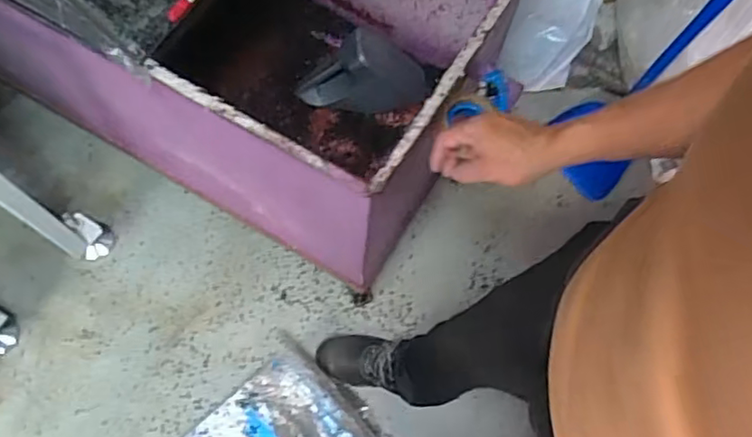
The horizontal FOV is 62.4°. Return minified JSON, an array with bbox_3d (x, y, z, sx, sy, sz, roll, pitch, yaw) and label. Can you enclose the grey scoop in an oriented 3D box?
[{"bbox_3d":[-0.030,-0.350,1.505,0.303,0.186,0.120,-14,70,-7],"label":"grey scoop"}]

